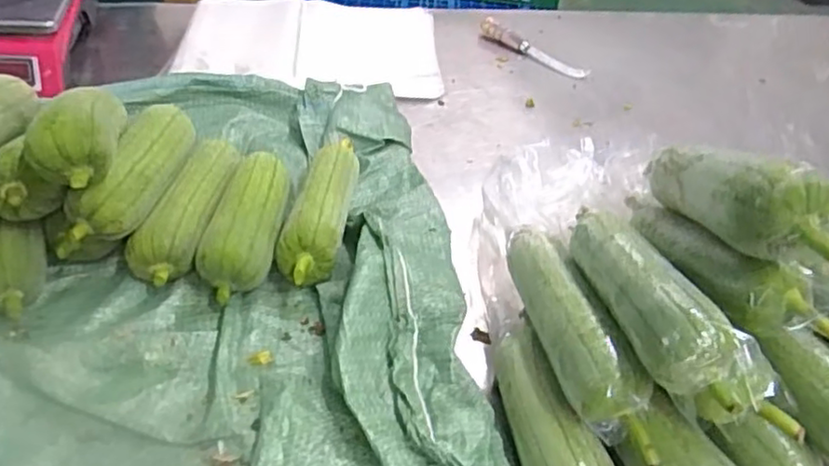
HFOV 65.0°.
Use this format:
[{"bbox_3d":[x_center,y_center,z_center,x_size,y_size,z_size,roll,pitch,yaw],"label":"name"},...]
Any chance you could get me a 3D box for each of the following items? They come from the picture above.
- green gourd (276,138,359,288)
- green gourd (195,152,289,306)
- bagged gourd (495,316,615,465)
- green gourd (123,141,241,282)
[{"bbox_3d":[-0.097,-0.026,0.681,0.060,0.056,0.211,8,42,1],"label":"green gourd"},{"bbox_3d":[-0.168,-0.011,0.654,0.068,0.061,0.185,4,42,-3],"label":"green gourd"},{"bbox_3d":[0.104,0.160,0.500,0.058,0.057,0.217,-4,43,-12],"label":"bagged gourd"},{"bbox_3d":[-0.232,-0.027,0.664,0.065,0.067,0.192,6,42,-1],"label":"green gourd"}]

